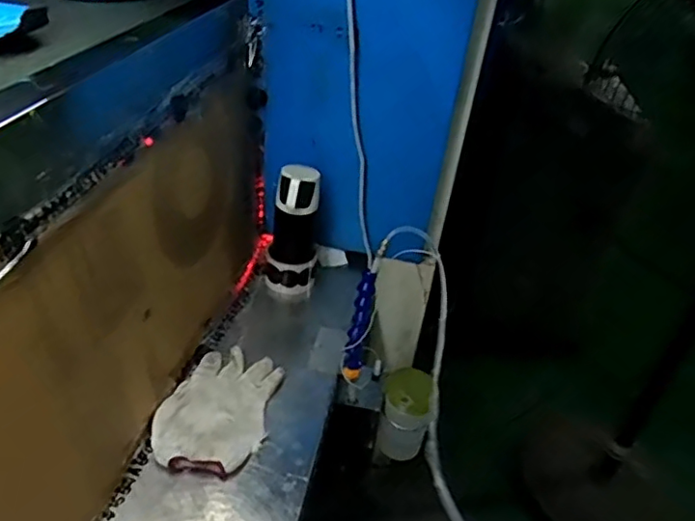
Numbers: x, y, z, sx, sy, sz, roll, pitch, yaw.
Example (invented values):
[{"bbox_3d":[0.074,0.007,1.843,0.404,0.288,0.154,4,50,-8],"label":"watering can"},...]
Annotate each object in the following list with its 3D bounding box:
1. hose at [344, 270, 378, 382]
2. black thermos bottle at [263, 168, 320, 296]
[{"bbox_3d":[0.017,0.089,0.791,0.027,0.153,0.019,13,12,8],"label":"hose"},{"bbox_3d":[-0.089,-0.043,0.926,0.073,0.217,0.062,24,39,23],"label":"black thermos bottle"}]

